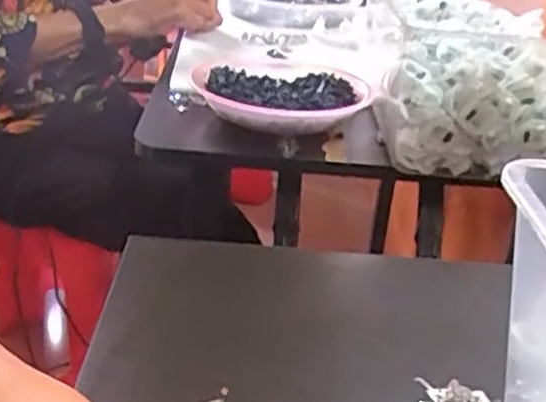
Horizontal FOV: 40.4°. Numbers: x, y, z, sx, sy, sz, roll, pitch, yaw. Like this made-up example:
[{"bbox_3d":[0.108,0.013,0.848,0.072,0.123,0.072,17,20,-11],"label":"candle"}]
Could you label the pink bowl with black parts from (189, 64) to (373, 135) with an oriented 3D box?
[{"bbox_3d":[0.005,-0.107,0.755,0.175,0.035,0.147,19,30,27],"label":"pink bowl with black parts"}]

